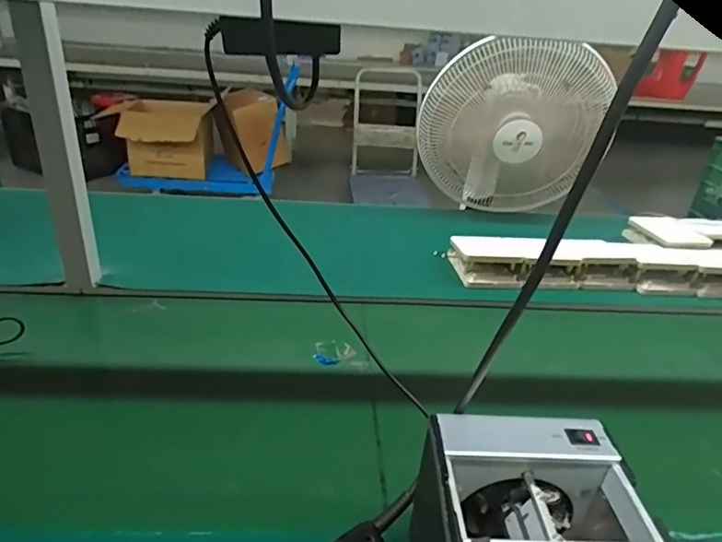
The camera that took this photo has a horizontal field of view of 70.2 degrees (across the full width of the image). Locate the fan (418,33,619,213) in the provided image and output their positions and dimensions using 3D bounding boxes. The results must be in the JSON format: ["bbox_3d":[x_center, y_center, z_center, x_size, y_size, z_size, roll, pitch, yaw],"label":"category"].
[{"bbox_3d":[0.326,-0.321,1.117,0.379,0.437,0.184,4,54,11],"label":"fan"}]

